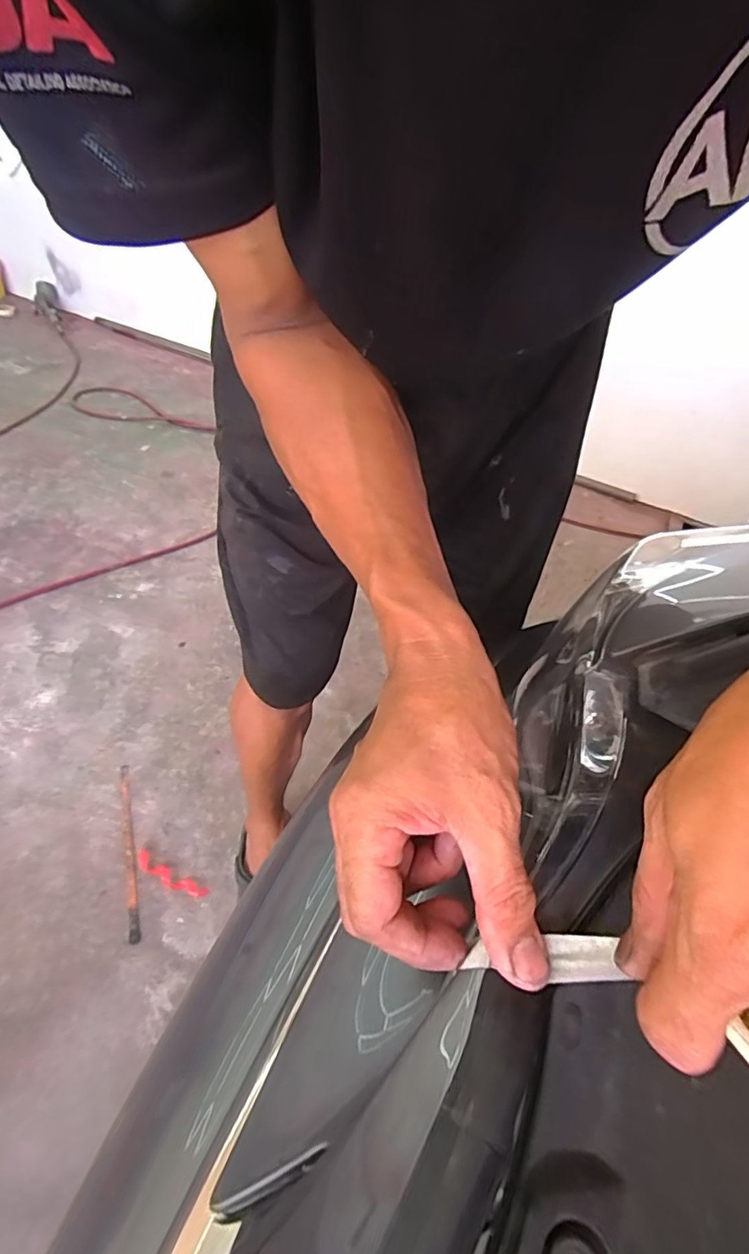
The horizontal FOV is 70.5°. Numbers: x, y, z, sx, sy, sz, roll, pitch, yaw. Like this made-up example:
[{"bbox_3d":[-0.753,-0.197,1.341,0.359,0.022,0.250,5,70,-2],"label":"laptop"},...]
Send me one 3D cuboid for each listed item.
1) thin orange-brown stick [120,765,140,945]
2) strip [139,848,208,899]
[{"bbox_3d":[-0.414,0.367,0.892,0.018,0.009,0.305,-10,46,-18],"label":"thin orange-brown stick"},{"bbox_3d":[-0.336,0.408,0.867,0.137,0.004,0.028,24,45,16],"label":"strip"}]

